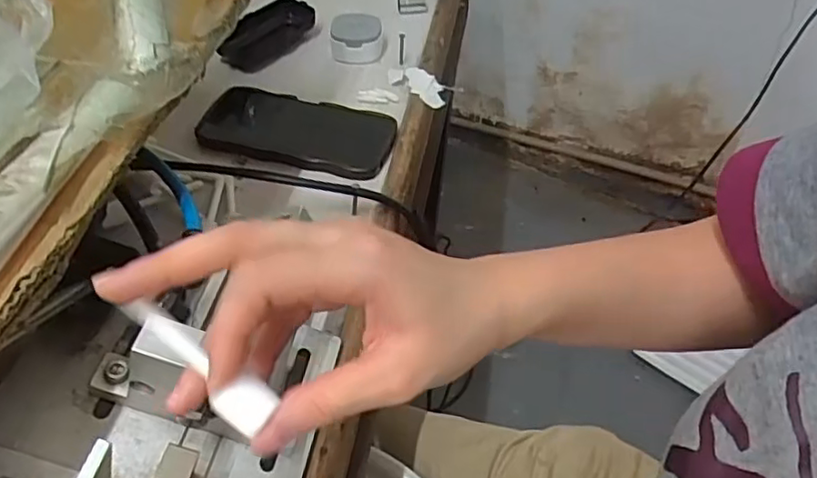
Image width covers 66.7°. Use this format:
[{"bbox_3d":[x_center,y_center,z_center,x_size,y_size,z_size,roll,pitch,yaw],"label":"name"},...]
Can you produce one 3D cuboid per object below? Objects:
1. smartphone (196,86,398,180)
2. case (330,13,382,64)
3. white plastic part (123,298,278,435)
[{"bbox_3d":[-0.100,-0.101,0.555,0.173,0.007,0.085,14,49,8],"label":"smartphone"},{"bbox_3d":[-0.054,-0.211,0.642,0.051,0.030,0.045,0,48,-4],"label":"case"},{"bbox_3d":[-0.078,0.045,0.231,0.066,0.009,0.017,38,55,7],"label":"white plastic part"}]

